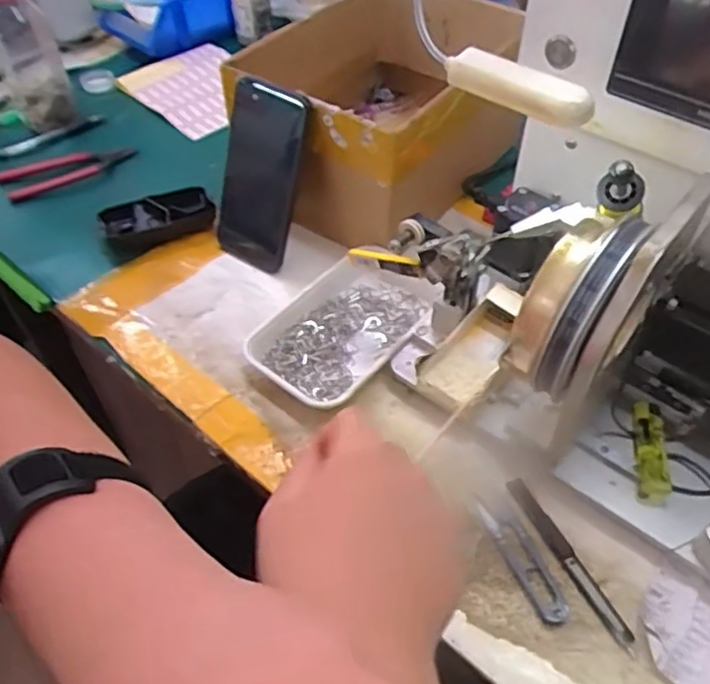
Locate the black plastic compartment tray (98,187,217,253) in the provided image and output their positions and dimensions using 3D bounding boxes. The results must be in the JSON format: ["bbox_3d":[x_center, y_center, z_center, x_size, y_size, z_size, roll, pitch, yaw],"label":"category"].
[{"bbox_3d":[-0.190,-0.119,0.642,0.101,0.026,0.045,-20,52,-15],"label":"black plastic compartment tray"}]

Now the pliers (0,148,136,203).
[{"bbox_3d":[-0.305,-0.185,0.706,0.133,0.018,0.048,-32,56,-24],"label":"pliers"}]

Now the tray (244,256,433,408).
[{"bbox_3d":[-0.007,-0.014,0.559,0.164,0.020,0.103,-37,58,-27],"label":"tray"}]

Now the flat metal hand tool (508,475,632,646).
[{"bbox_3d":[0.141,0.141,0.439,0.012,0.011,0.118,-23,53,-18],"label":"flat metal hand tool"}]

